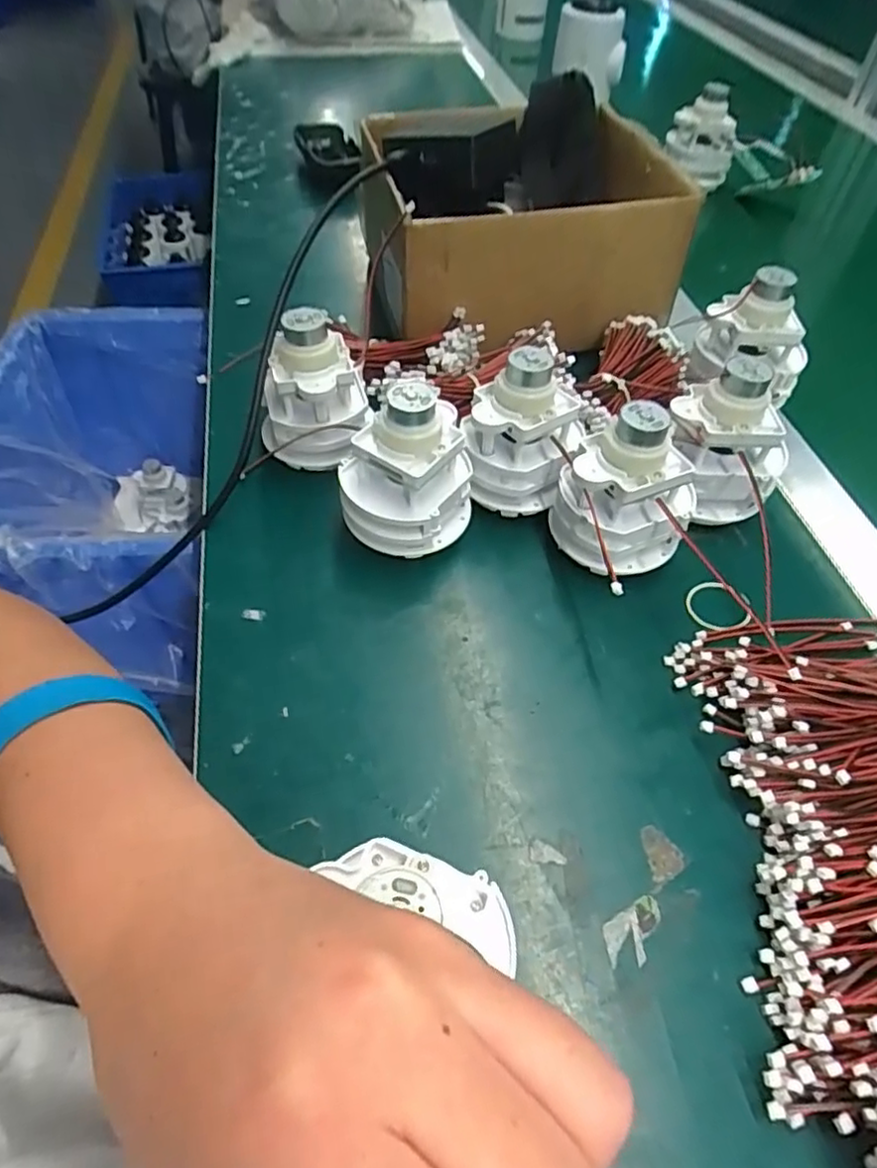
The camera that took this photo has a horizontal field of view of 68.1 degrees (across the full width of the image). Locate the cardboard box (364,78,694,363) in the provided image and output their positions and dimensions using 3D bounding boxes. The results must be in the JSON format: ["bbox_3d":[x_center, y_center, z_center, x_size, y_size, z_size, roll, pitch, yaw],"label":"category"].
[{"bbox_3d":[0.053,-0.278,0.481,0.205,0.101,0.194,-8,55,-7],"label":"cardboard box"}]

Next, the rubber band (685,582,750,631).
[{"bbox_3d":[0.147,0.012,0.342,0.032,0.004,0.028,29,66,26],"label":"rubber band"}]

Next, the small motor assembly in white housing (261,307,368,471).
[{"bbox_3d":[-0.074,-0.109,0.384,0.066,0.092,0.056,-10,51,-10],"label":"small motor assembly in white housing"}]

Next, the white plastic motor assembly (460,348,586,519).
[{"bbox_3d":[0.046,-0.081,0.362,0.062,0.089,0.053,12,51,9],"label":"white plastic motor assembly"}]

